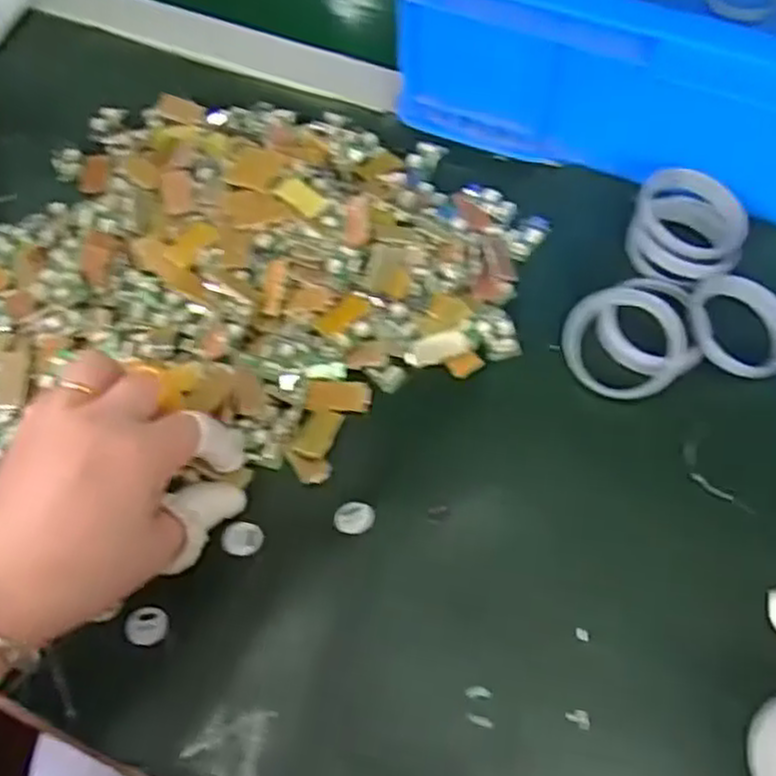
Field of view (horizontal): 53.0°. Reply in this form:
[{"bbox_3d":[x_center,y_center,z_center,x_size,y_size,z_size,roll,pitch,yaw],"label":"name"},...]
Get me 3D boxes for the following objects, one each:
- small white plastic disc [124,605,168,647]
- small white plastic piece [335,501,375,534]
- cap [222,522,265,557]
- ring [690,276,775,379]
[{"bbox_3d":[-0.111,0.109,0.357,0.018,0.004,0.017,0,61,1],"label":"small white plastic disc"},{"bbox_3d":[-0.016,0.063,0.379,0.019,0.004,0.016,-5,61,-2],"label":"small white plastic piece"},{"bbox_3d":[-0.070,0.073,0.377,0.019,0.005,0.016,-34,66,-16],"label":"cap"},{"bbox_3d":[0.193,-0.033,0.422,0.060,0.012,0.053,27,65,15],"label":"ring"}]

